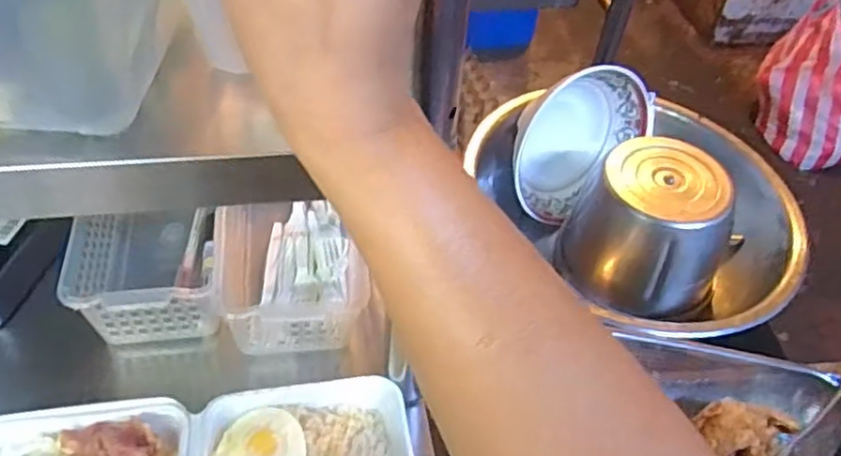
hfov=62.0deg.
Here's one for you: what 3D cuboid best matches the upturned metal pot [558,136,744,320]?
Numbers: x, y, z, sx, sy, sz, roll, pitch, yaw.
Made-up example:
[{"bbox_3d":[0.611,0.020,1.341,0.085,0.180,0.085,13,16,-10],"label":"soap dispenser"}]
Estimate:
[{"bbox_3d":[0.259,0.003,0.781,0.164,0.136,0.144,27,51,20],"label":"upturned metal pot"}]

